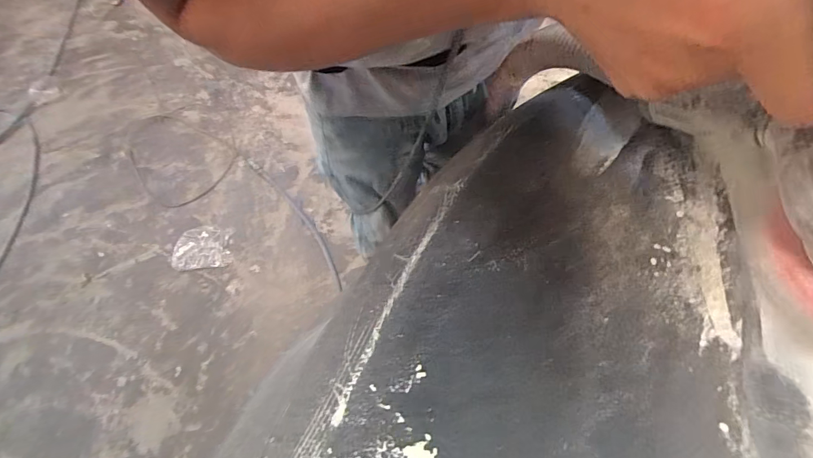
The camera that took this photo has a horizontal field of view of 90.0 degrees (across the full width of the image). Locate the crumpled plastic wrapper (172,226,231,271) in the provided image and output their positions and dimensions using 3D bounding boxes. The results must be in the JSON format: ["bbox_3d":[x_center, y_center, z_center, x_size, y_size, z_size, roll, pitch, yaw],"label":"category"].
[{"bbox_3d":[-0.723,0.067,1.434,0.198,0.031,0.144,-7,68,-1],"label":"crumpled plastic wrapper"}]

